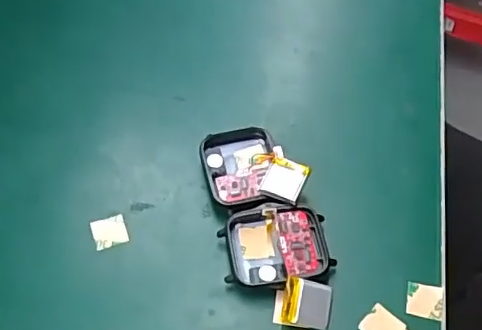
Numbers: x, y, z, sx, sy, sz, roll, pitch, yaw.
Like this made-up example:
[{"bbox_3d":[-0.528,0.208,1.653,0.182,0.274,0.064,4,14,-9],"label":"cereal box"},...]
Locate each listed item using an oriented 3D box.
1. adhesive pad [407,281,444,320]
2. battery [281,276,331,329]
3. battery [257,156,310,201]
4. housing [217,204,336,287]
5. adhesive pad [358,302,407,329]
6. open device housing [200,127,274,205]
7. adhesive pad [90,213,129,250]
[{"bbox_3d":[0.080,0.058,0.249,0.015,0.004,0.015,10,56,7],"label":"adhesive pad"},{"bbox_3d":[0.028,0.058,0.241,0.020,0.004,0.019,13,75,-6],"label":"battery"},{"bbox_3d":[0.020,0.007,0.269,0.019,0.004,0.020,20,64,18],"label":"battery"},{"bbox_3d":[0.016,0.037,0.258,0.045,0.012,0.037,-4,55,-3],"label":"housing"},{"bbox_3d":[0.060,0.068,0.242,0.016,0.004,0.015,37,63,22],"label":"adhesive pad"},{"bbox_3d":[-0.001,0.002,0.283,0.035,0.011,0.042,-4,55,-3],"label":"open device housing"},{"bbox_3d":[-0.062,0.030,0.268,0.016,0.004,0.016,-17,57,-12],"label":"adhesive pad"}]

